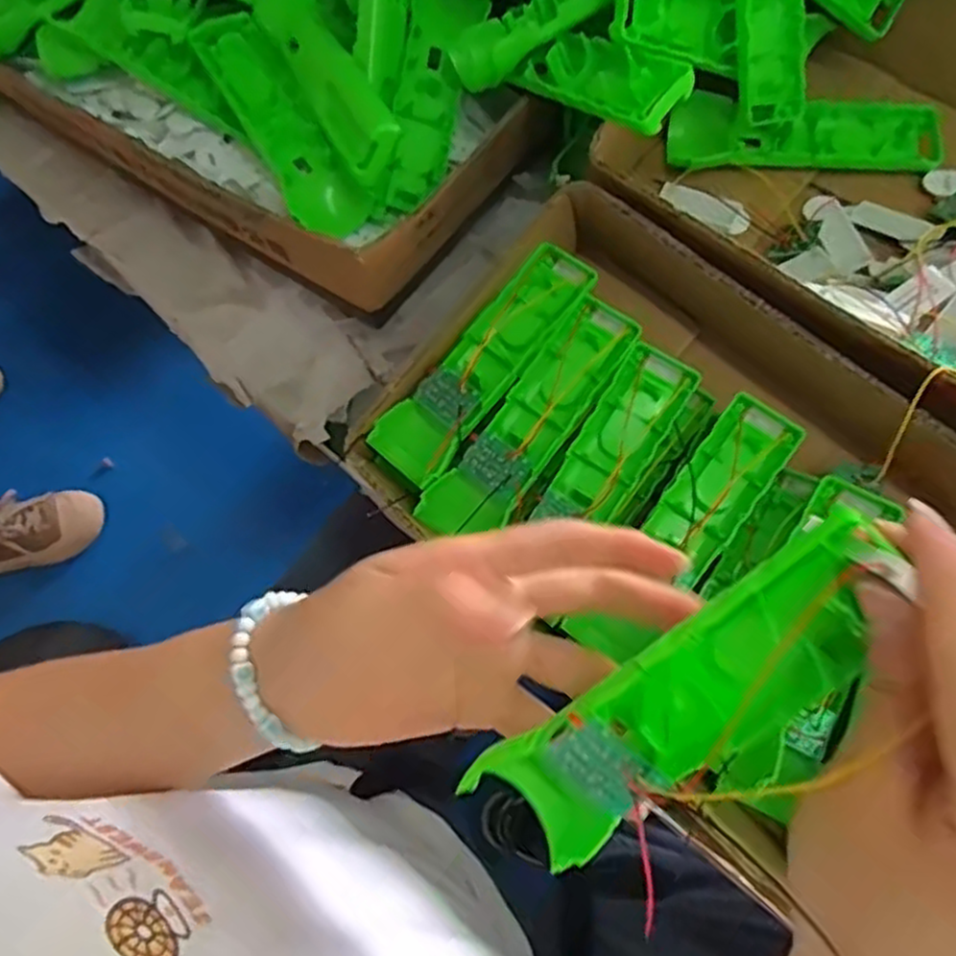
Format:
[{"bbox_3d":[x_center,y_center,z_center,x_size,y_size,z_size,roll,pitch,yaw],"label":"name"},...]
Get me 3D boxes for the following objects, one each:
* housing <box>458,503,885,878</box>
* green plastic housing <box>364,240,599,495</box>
[{"bbox_3d":[0.062,0.071,0.235,0.155,0.029,0.045,-47,72,23],"label":"housing"},{"bbox_3d":[0.003,-0.066,0.440,0.046,0.020,0.166,40,87,14],"label":"green plastic housing"}]

